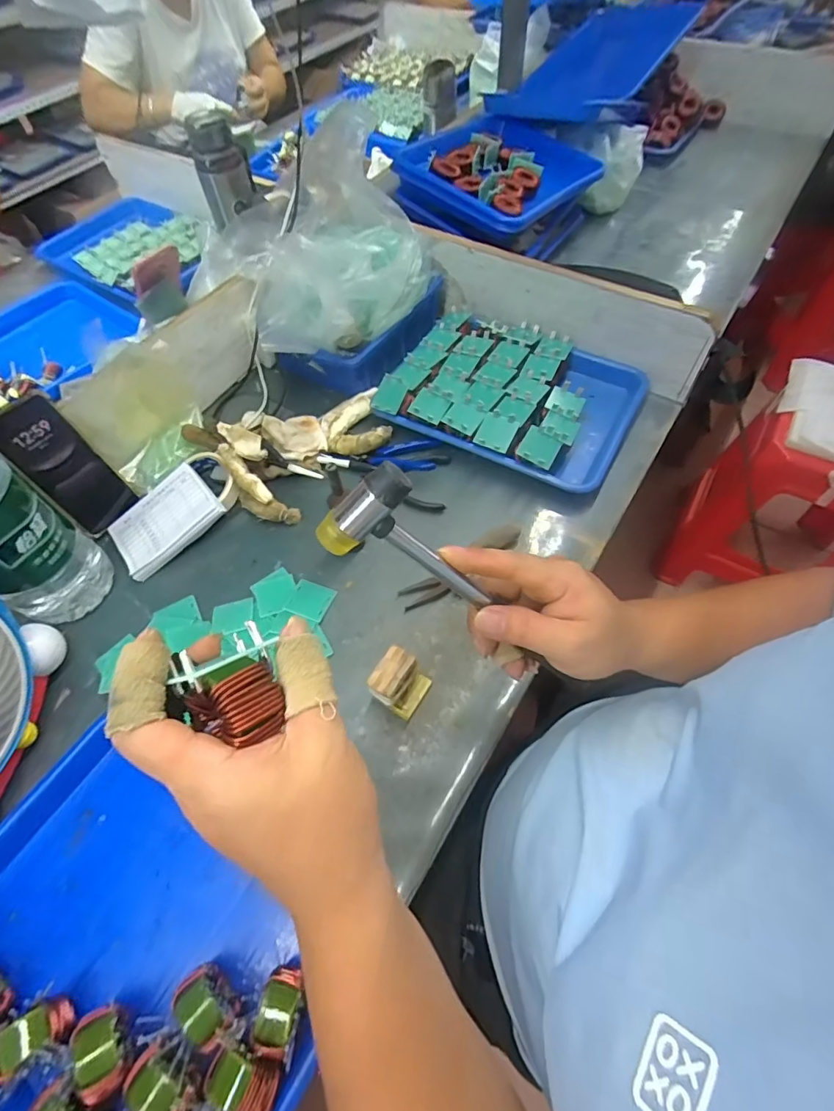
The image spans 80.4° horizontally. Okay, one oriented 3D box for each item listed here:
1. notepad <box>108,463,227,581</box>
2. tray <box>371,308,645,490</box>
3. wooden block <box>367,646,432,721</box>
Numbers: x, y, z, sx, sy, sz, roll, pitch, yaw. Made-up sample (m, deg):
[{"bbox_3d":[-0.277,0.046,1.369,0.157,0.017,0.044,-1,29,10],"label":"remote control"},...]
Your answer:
[{"bbox_3d":[-0.316,-0.045,0.615,0.131,0.013,0.104,-43,62,-5],"label":"notepad"},{"bbox_3d":[0.136,-0.226,0.692,0.320,0.062,0.247,26,63,17],"label":"tray"},{"bbox_3d":[-0.017,0.127,0.487,0.046,0.054,0.049,26,64,17],"label":"wooden block"}]

